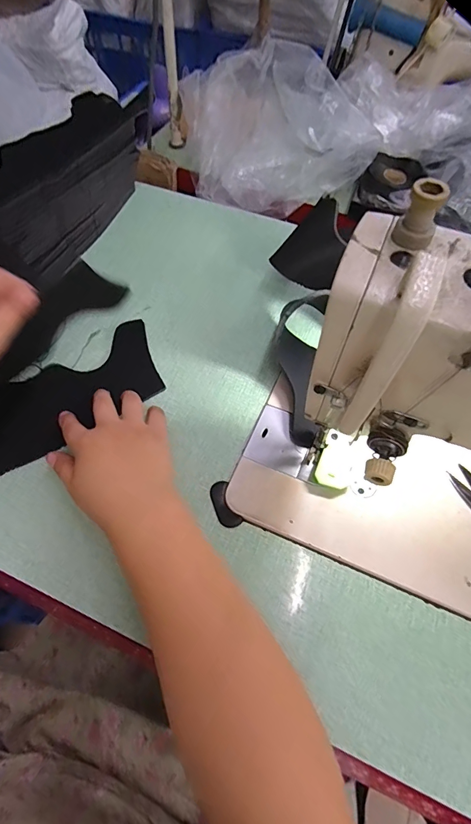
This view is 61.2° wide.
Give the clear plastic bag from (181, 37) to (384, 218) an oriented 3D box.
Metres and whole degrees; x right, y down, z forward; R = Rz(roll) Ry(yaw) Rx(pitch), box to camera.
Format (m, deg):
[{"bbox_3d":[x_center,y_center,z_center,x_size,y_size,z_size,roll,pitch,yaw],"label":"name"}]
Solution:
[{"bbox_3d":[0.052,-0.465,0.642,0.261,0.119,0.269,-19,63,-11],"label":"clear plastic bag"}]

